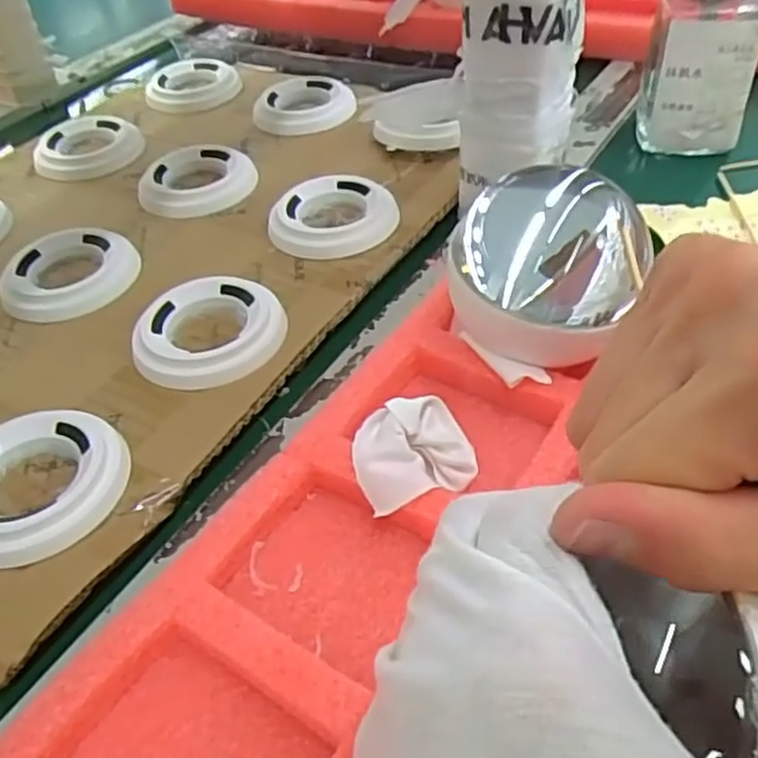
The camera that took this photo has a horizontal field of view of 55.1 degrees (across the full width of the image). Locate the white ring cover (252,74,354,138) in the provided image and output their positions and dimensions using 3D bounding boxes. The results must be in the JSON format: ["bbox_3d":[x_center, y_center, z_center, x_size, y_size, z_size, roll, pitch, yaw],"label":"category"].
[{"bbox_3d":[-0.052,-0.192,0.513,0.070,0.018,0.062,-8,44,-2],"label":"white ring cover"}]

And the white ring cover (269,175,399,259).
[{"bbox_3d":[-0.026,-0.090,0.404,0.070,0.015,0.061,-11,44,-6],"label":"white ring cover"}]

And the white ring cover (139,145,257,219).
[{"bbox_3d":[-0.111,-0.122,0.448,0.068,0.014,0.064,-8,44,-3],"label":"white ring cover"}]

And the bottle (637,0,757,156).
[{"bbox_3d":[0.189,-0.194,0.424,0.060,0.117,0.044,10,46,16],"label":"bottle"}]

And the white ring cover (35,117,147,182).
[{"bbox_3d":[-0.197,-0.157,0.490,0.063,0.017,0.060,-3,44,3],"label":"white ring cover"}]

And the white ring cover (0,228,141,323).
[{"bbox_3d":[-0.164,-0.056,0.387,0.067,0.013,0.065,-10,44,-4],"label":"white ring cover"}]

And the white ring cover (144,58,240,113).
[{"bbox_3d":[-0.143,-0.224,0.556,0.070,0.017,0.065,-14,44,-9],"label":"white ring cover"}]

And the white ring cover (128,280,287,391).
[{"bbox_3d":[-0.079,-0.023,0.341,0.068,0.014,0.063,-9,44,-3],"label":"white ring cover"}]

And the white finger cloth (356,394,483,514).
[{"bbox_3d":[0.011,0.025,0.256,0.043,0.009,0.038,-14,63,-26],"label":"white finger cloth"}]

